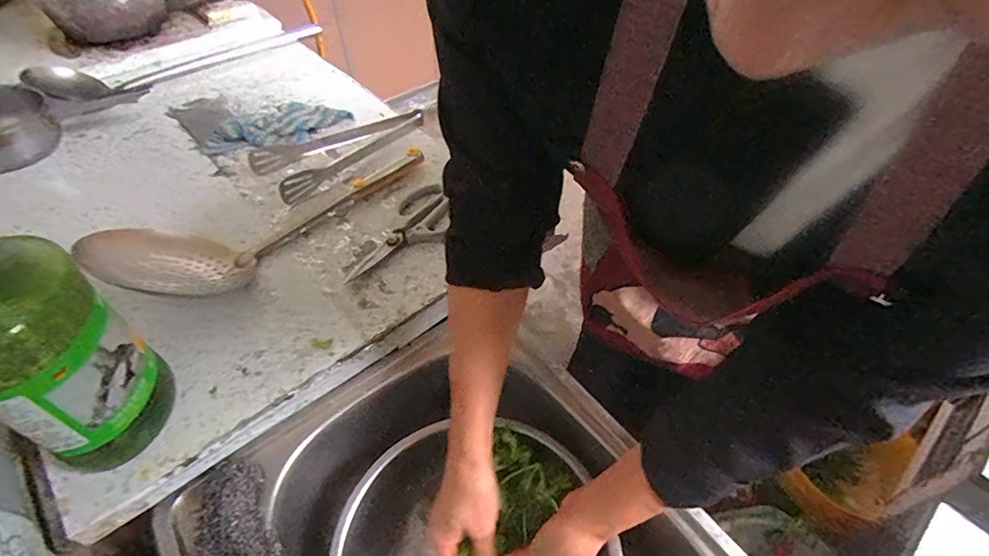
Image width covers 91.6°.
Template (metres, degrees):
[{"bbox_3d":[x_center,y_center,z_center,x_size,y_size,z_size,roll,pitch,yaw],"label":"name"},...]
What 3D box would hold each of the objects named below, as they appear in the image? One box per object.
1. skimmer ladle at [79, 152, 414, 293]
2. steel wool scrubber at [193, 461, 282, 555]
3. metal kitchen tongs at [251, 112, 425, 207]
[{"bbox_3d":[-0.281,-0.105,0.625,0.128,0.080,0.419,32,56,24],"label":"skimmer ladle"},{"bbox_3d":[-0.241,0.226,0.433,0.067,0.038,0.129,-25,54,-19],"label":"steel wool scrubber"},{"bbox_3d":[-0.242,-0.213,0.752,0.098,0.032,0.267,31,56,23],"label":"metal kitchen tongs"}]

